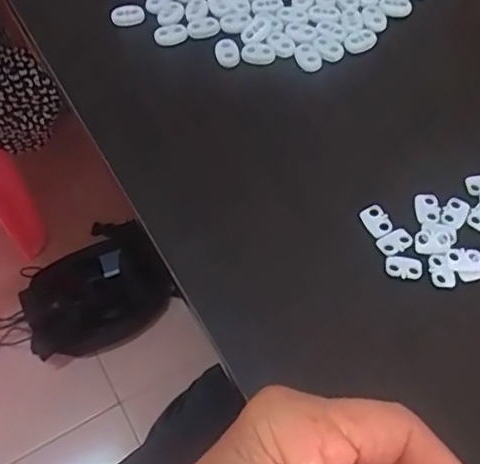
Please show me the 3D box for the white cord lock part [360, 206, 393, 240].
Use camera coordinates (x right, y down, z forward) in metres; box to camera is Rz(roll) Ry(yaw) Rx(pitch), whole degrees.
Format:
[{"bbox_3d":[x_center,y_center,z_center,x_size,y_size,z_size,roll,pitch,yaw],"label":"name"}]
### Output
[{"bbox_3d":[0.075,-0.006,0.327,0.014,0.004,0.017,-22,61,-11],"label":"white cord lock part"}]

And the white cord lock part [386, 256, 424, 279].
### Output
[{"bbox_3d":[0.086,0.018,0.313,0.019,0.004,0.012,7,60,6],"label":"white cord lock part"}]

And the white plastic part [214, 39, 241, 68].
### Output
[{"bbox_3d":[-0.008,-0.117,0.393,0.016,0.010,0.016,-4,59,0],"label":"white plastic part"}]

